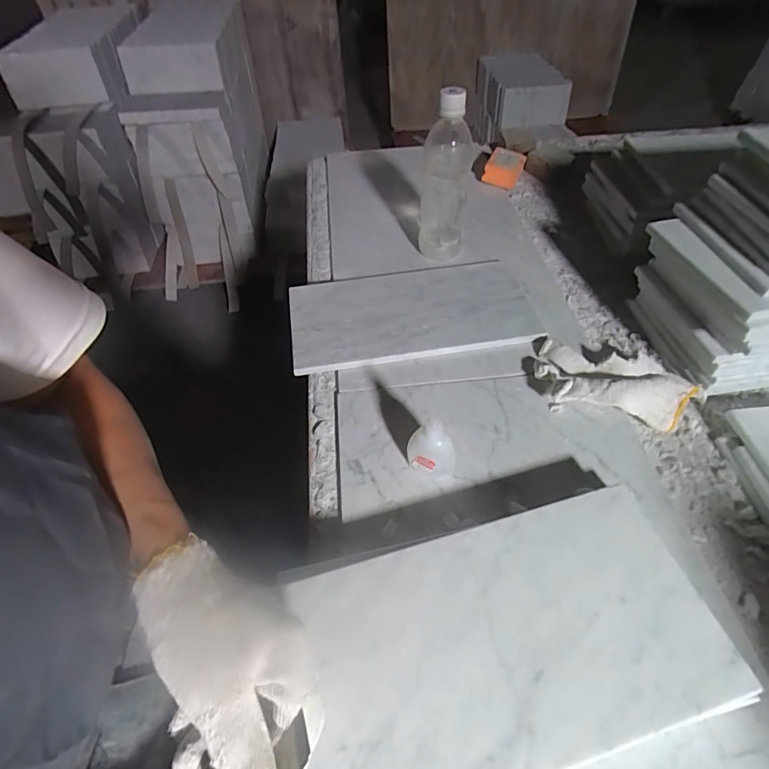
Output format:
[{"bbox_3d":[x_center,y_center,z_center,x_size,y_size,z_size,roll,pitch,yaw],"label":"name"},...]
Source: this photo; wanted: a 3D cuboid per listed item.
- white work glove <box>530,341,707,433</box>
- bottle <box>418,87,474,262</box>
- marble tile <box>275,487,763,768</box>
[{"bbox_3d":[0.250,0.000,0.472,0.172,0.033,0.098,17,54,14],"label":"white work glove"},{"bbox_3d":[0.079,-0.263,0.579,0.062,0.202,0.065,5,52,5],"label":"bottle"},{"bbox_3d":[0.084,0.176,0.306,0.288,0.007,0.159,-11,52,-7],"label":"marble tile"}]

